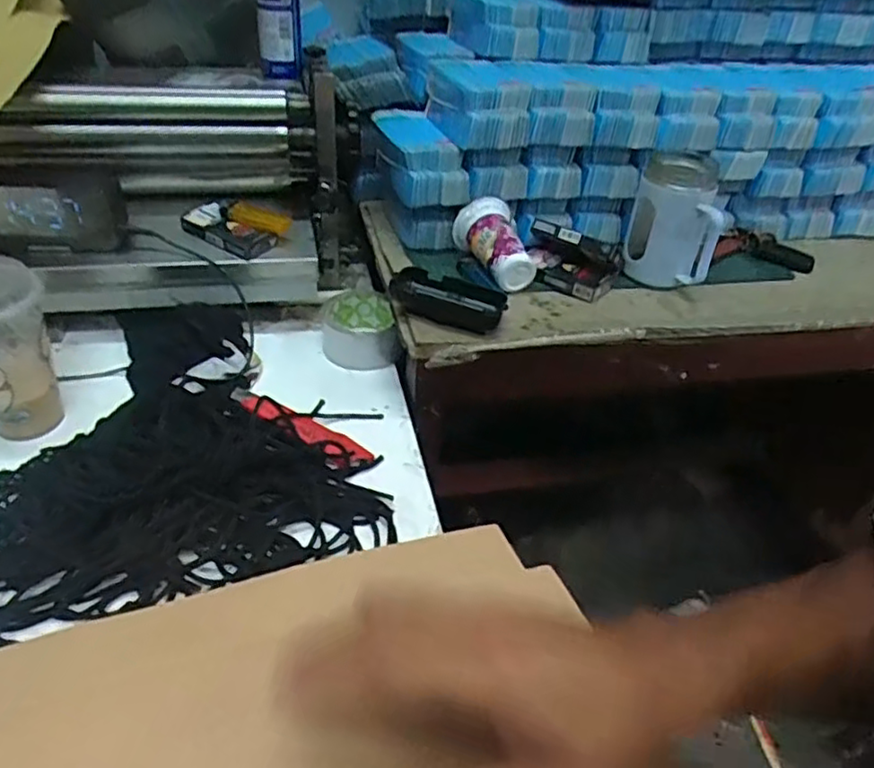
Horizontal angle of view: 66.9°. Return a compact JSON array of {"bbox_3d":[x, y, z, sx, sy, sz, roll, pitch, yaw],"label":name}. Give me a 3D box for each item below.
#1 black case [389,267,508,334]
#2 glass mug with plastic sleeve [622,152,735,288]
[{"bbox_3d":[0.009,-0.081,0.640,0.111,0.033,0.050,20,40,18],"label":"black case"},{"bbox_3d":[0.265,-0.181,0.726,0.102,0.114,0.115,21,40,19],"label":"glass mug with plastic sleeve"}]

